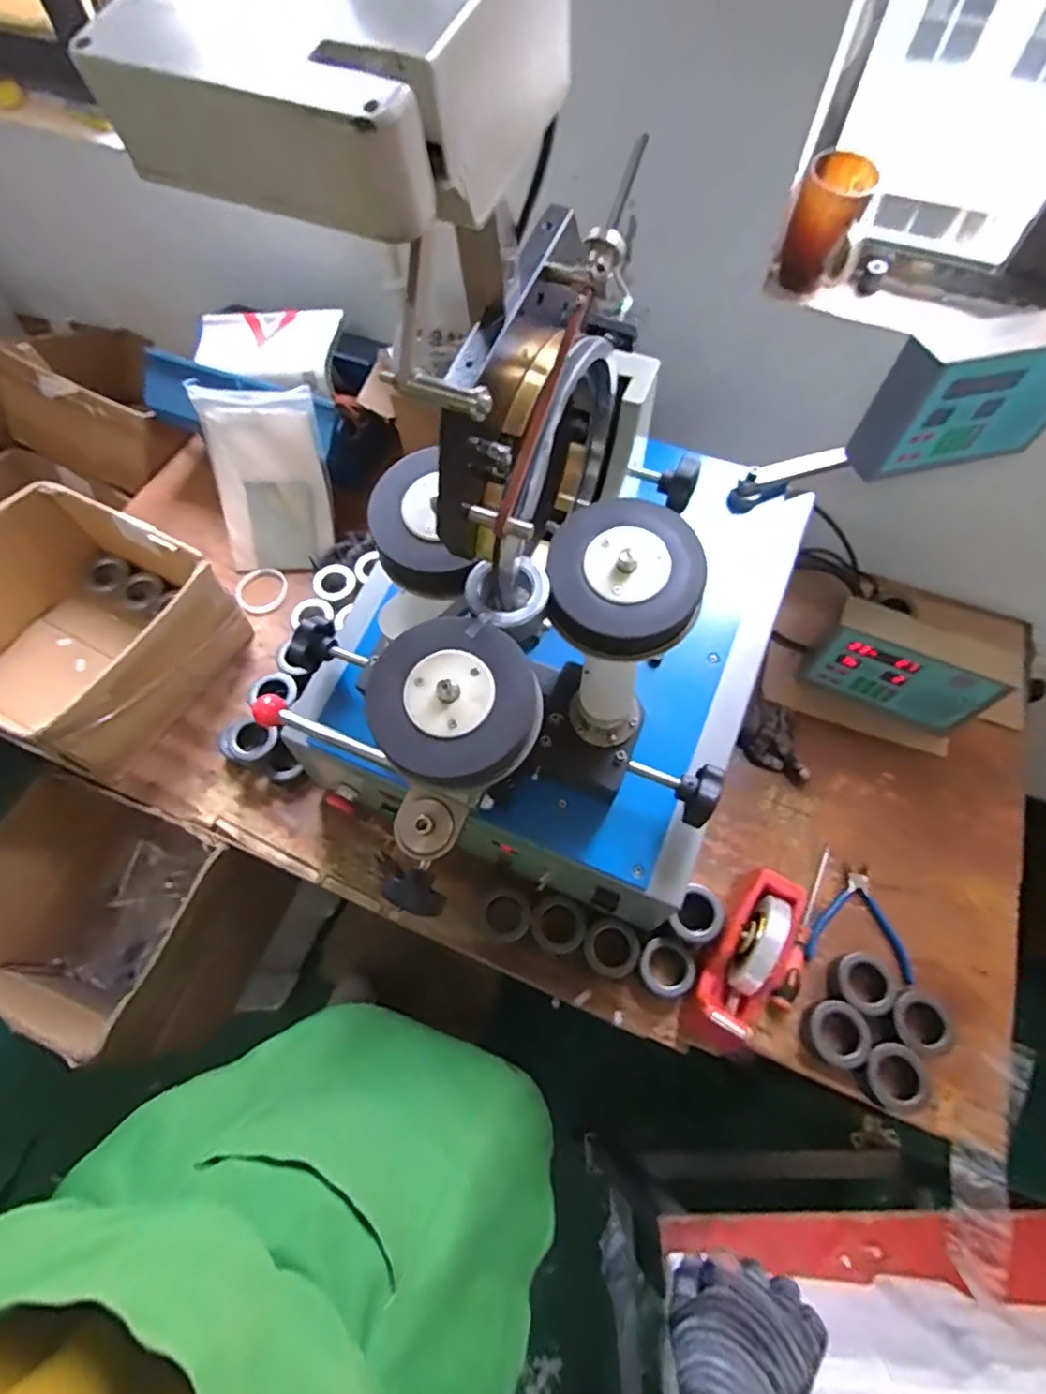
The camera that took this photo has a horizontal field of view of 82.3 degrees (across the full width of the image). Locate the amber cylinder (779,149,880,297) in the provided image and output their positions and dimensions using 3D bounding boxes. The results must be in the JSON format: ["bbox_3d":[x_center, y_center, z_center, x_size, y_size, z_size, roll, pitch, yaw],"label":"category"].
[{"bbox_3d":[0.367,-0.575,0.734,0.080,0.119,0.066,21,66,10],"label":"amber cylinder"}]

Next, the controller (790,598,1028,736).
[{"bbox_3d":[0.537,-0.043,0.854,0.227,0.150,0.072,24,67,12],"label":"controller"}]

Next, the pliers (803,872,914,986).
[{"bbox_3d":[0.438,0.290,0.784,0.126,0.024,0.131,13,65,7],"label":"pliers"}]

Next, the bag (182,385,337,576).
[{"bbox_3d":[-0.417,-0.350,0.990,0.181,0.278,0.028,-2,28,0],"label":"bag"}]

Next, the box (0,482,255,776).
[{"bbox_3d":[-0.648,-0.094,0.872,0.339,0.185,0.325,24,67,12],"label":"box"}]

